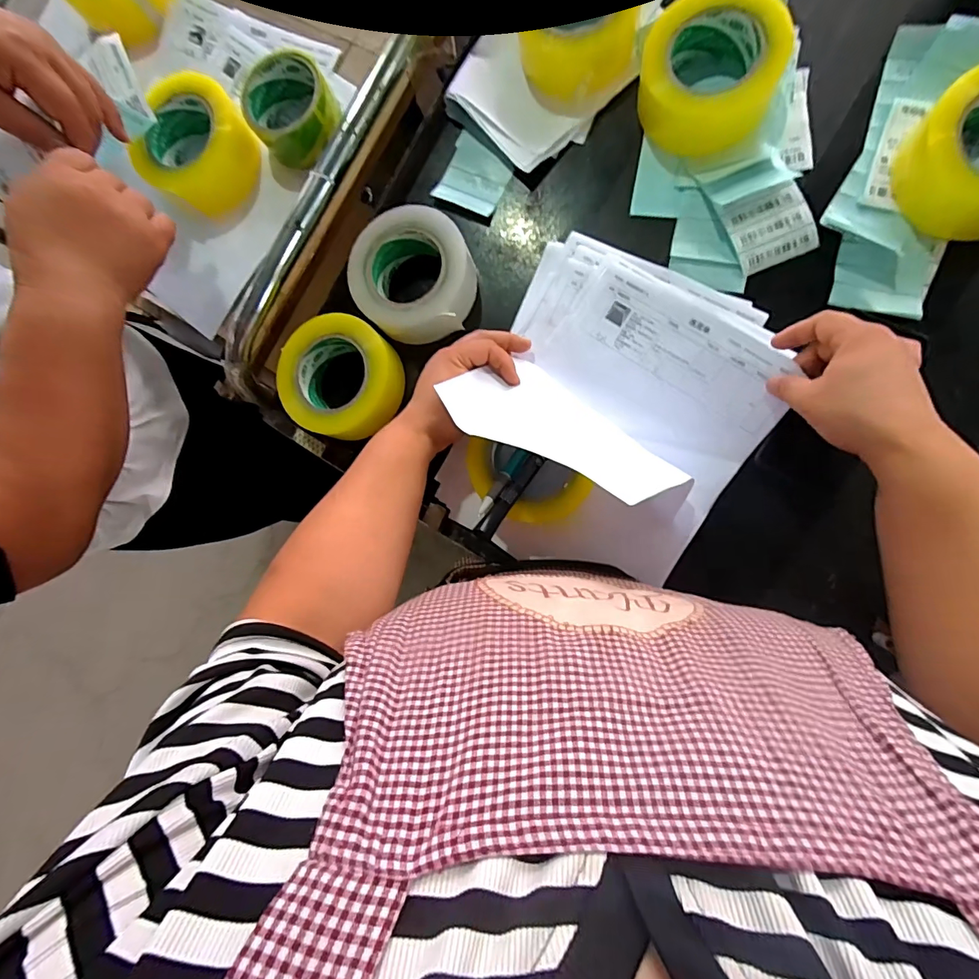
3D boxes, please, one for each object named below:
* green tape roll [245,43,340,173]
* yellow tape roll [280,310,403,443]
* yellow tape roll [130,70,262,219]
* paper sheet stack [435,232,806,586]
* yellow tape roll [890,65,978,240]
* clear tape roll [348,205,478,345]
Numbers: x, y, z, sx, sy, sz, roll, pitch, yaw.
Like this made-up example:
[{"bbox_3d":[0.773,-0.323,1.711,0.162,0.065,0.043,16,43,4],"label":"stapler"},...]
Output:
[{"bbox_3d":[-0.204,-0.395,0.490,0.091,0.046,0.096,-27,82,7],"label":"green tape roll"},{"bbox_3d":[-0.159,-0.114,0.491,0.122,0.049,0.120,-1,87,10],"label":"yellow tape roll"},{"bbox_3d":[-0.317,-0.372,0.503,0.116,0.053,0.116,-1,87,10],"label":"yellow tape roll"},{"bbox_3d":[0.107,-0.073,0.408,0.258,0.147,0.315,28,92,8],"label":"paper sheet stack"},{"bbox_3d":[0.427,-0.285,0.390,0.128,0.053,0.111,43,94,10],"label":"yellow tape roll"},{"bbox_3d":[-0.078,-0.221,0.485,0.122,0.045,0.124,-1,87,10],"label":"clear tape roll"}]

